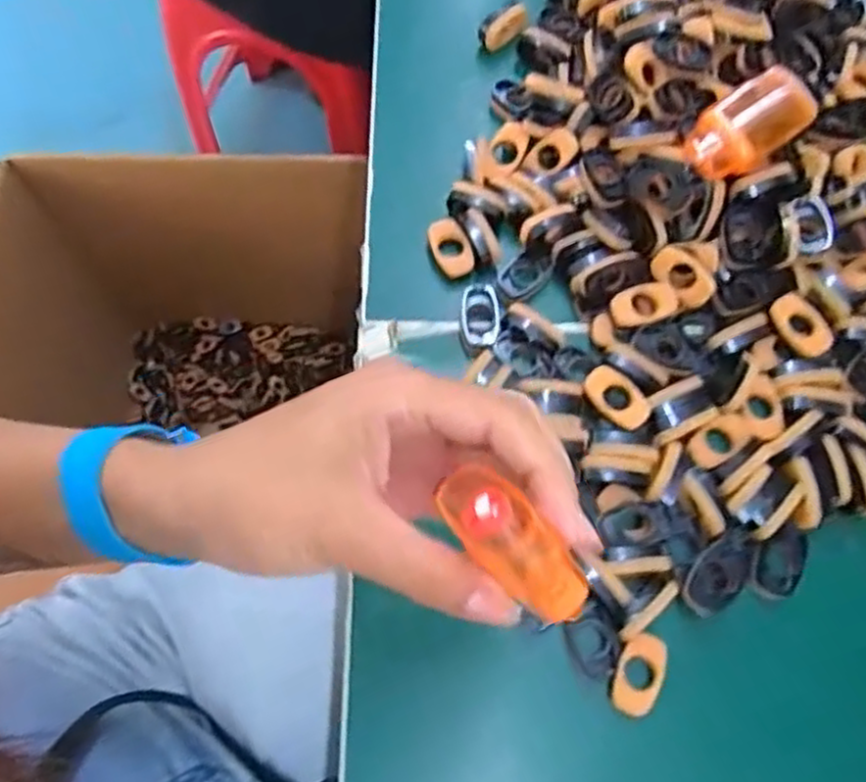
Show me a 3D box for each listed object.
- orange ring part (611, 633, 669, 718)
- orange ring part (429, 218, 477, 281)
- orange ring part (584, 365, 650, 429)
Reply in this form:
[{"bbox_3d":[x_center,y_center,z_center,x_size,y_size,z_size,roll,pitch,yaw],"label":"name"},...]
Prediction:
[{"bbox_3d":[0.088,0.120,0.308,0.020,0.006,0.033,21,70,6],"label":"orange ring part"},{"bbox_3d":[0.010,-0.075,0.382,0.019,0.007,0.032,-18,71,-8],"label":"orange ring part"},{"bbox_3d":[0.087,0.003,0.345,0.021,0.006,0.033,-32,73,-12],"label":"orange ring part"}]

